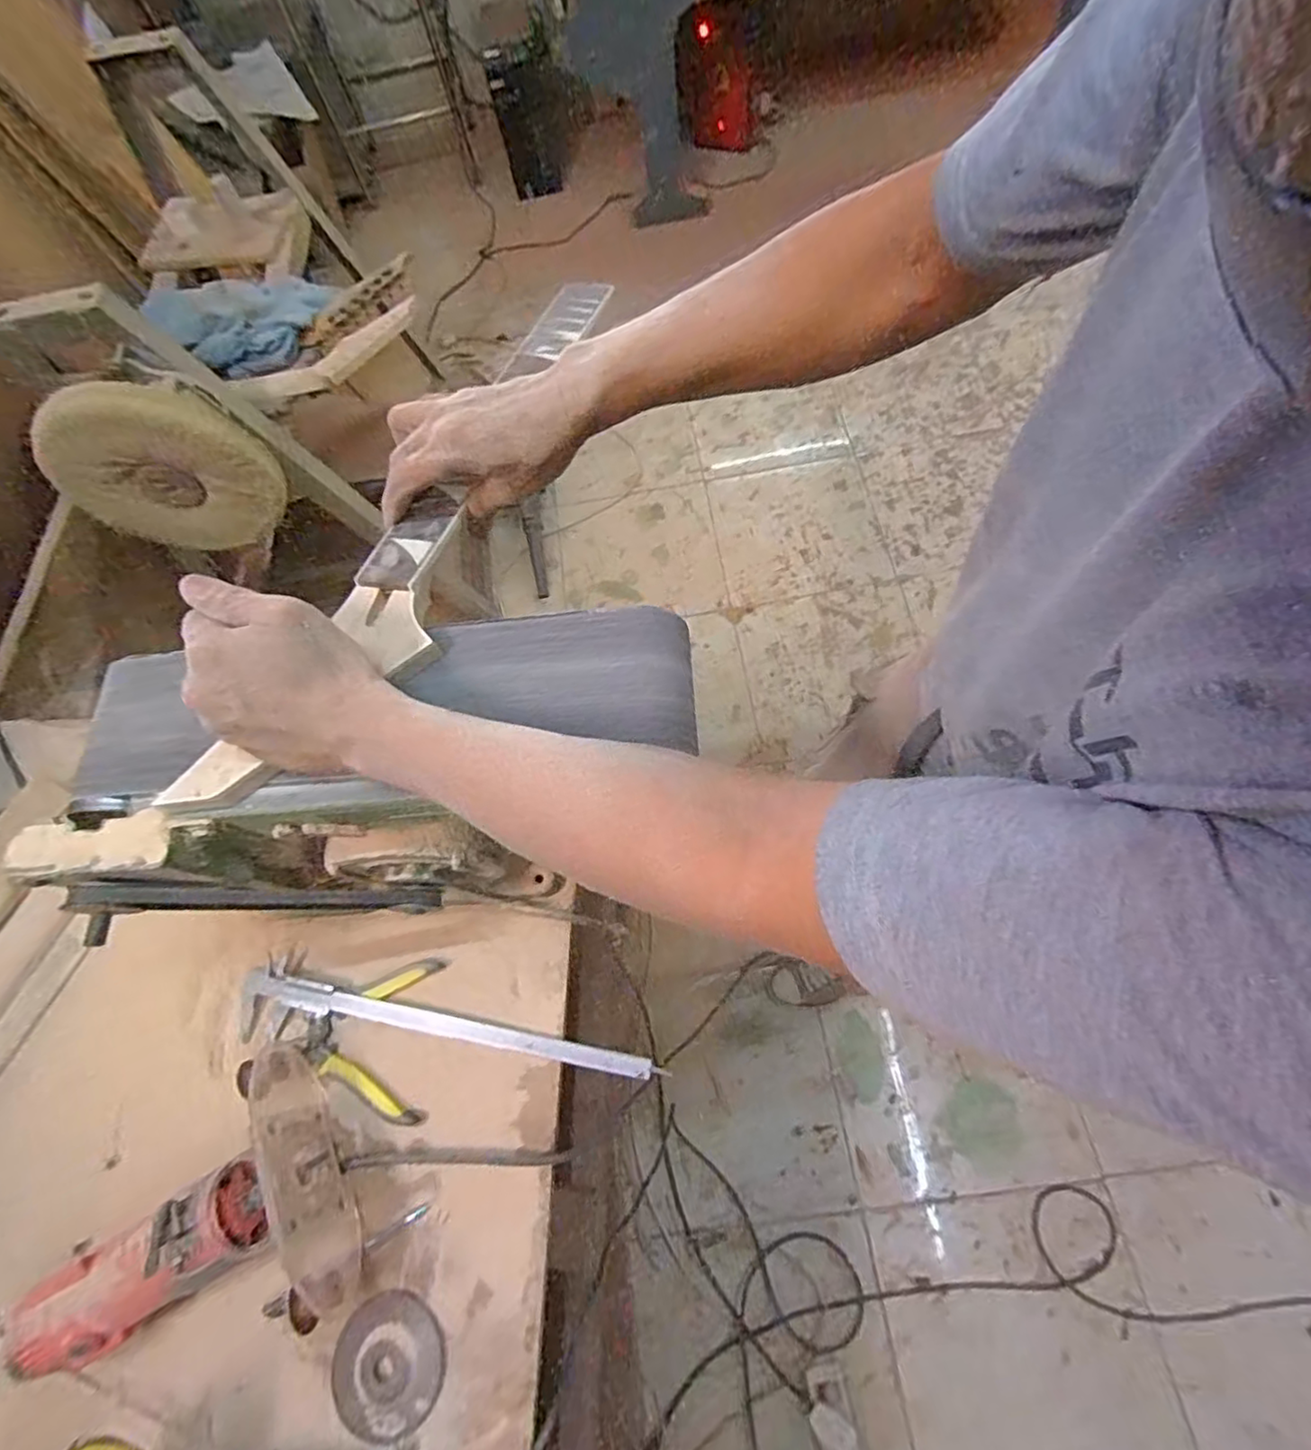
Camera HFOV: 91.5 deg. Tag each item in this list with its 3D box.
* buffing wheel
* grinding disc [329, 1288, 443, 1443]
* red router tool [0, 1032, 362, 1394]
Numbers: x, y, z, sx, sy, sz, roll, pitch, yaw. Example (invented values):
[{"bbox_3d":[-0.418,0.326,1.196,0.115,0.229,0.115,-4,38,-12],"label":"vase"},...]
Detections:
[{"bbox_3d":[-0.638,-0.324,0.843,0.256,0.260,0.038,-16,67,-1],"label":"buffing wheel"},{"bbox_3d":[-0.206,0.494,0.493,0.084,0.011,0.085,-2,67,5],"label":"grinding disc"},{"bbox_3d":[-0.374,0.402,0.503,0.237,0.072,0.201,-28,68,-6],"label":"red router tool"}]

